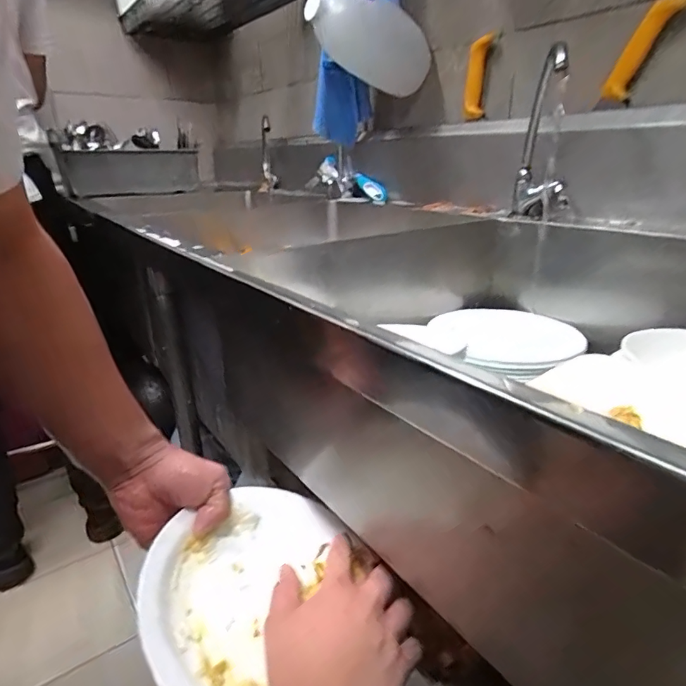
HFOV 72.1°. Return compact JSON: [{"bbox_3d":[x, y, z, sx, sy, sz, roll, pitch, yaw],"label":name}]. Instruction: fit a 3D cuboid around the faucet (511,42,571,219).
[{"bbox_3d":[0.331,-0.324,0.755,0.080,0.240,0.197,6,21,16],"label":"faucet"}]

